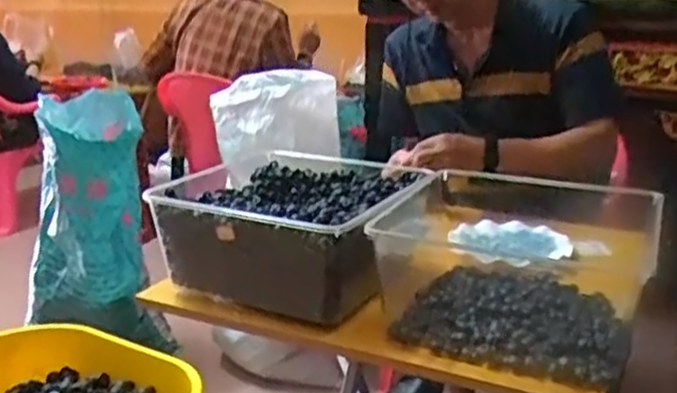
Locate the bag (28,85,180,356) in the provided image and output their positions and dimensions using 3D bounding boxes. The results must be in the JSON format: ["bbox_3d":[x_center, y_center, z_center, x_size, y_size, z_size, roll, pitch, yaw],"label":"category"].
[{"bbox_3d":[-0.599,0.064,1.755,0.302,0.552,0.314,-7,17,-21],"label":"bag"}]

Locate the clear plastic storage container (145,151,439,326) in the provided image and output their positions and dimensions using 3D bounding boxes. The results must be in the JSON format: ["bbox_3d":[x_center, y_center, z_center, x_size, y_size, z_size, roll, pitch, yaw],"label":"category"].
[{"bbox_3d":[-0.050,0.037,1.009,0.317,0.115,0.307,7,17,24],"label":"clear plastic storage container"}]

